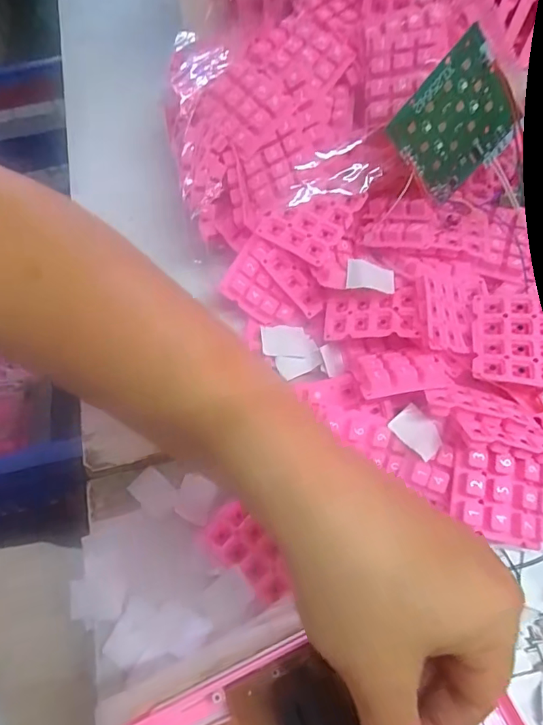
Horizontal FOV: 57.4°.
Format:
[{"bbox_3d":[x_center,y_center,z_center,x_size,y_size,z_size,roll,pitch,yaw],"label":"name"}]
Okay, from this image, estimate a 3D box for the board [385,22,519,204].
[{"bbox_3d":[0.109,-0.140,0.295,0.068,0.070,0.004,-45,36,8],"label":"board"}]

